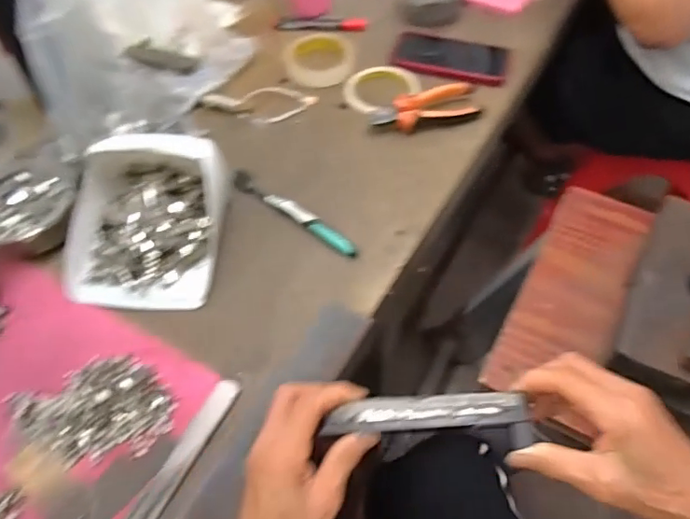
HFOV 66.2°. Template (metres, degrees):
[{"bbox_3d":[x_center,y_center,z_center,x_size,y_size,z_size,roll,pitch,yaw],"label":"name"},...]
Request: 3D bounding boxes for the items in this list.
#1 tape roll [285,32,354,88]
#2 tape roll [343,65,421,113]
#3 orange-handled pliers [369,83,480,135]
[{"bbox_3d":[-0.036,-0.284,0.753,0.094,0.025,0.094,-1,55,2],"label":"tape roll"},{"bbox_3d":[0.046,-0.227,0.710,0.099,0.014,0.095,-1,55,2],"label":"tape roll"},{"bbox_3d":[0.106,-0.194,0.683,0.144,0.015,0.052,-23,57,-12],"label":"orange-handled pliers"}]

